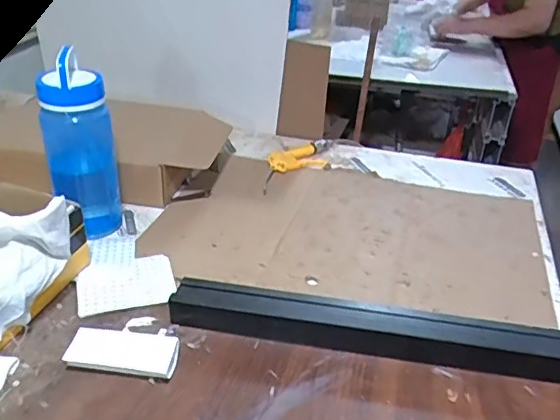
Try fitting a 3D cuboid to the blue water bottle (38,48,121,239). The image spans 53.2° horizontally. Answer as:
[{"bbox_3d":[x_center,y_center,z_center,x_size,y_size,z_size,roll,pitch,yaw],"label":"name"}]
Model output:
[{"bbox_3d":[-0.309,-0.101,0.873,0.079,0.282,0.077,11,32,14],"label":"blue water bottle"}]

